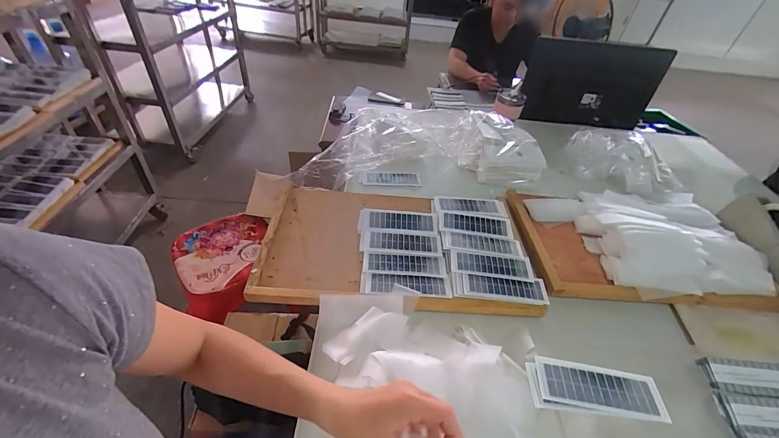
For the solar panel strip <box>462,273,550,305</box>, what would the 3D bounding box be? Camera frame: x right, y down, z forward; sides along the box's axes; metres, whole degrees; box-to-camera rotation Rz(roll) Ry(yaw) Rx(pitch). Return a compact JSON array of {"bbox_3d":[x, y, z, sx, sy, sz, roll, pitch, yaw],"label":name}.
[{"bbox_3d":[0.197,0.119,0.569,0.141,0.008,0.046,6,46,-1],"label":"solar panel strip"}]

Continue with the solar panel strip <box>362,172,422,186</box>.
[{"bbox_3d":[0.008,-0.101,0.823,0.144,0.011,0.056,1,43,-6],"label":"solar panel strip"}]

